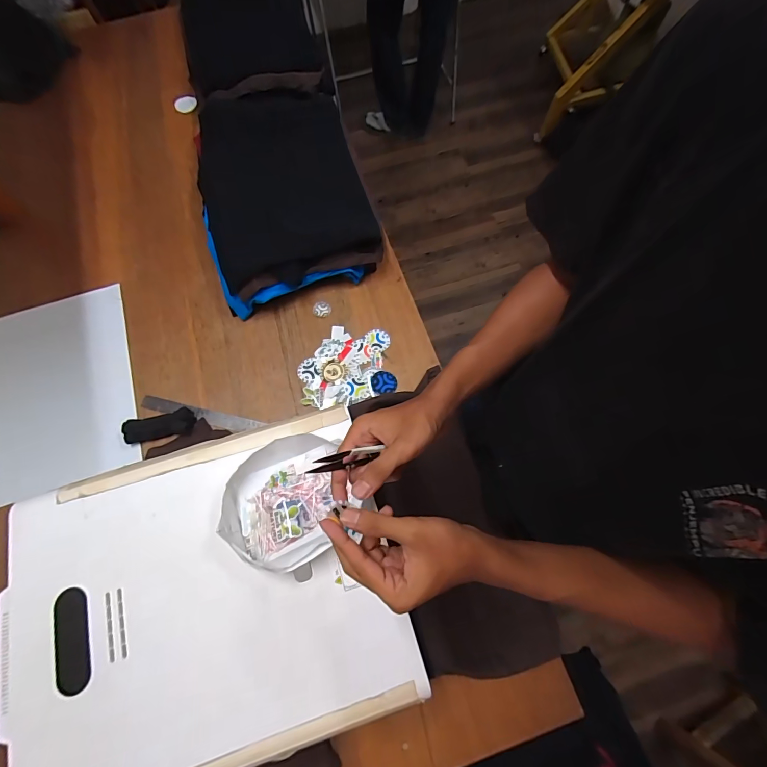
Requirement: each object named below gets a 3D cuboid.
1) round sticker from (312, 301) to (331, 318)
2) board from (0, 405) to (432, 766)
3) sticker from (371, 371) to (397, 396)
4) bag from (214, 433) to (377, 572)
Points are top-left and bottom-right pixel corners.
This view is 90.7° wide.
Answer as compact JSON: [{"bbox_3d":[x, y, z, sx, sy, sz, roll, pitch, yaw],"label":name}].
[{"bbox_3d":[-0.134,-0.160,0.825,0.039,0.008,0.038,-1,71,2],"label":"round sticker"},{"bbox_3d":[-0.244,0.279,0.504,0.494,0.018,0.397,-17,72,-6],"label":"board"},{"bbox_3d":[0.001,-0.002,0.768,0.052,0.009,0.048,-1,71,2],"label":"sticker"},{"bbox_3d":[-0.129,0.156,0.520,0.173,0.061,0.159,-25,78,-6],"label":"bag"}]

